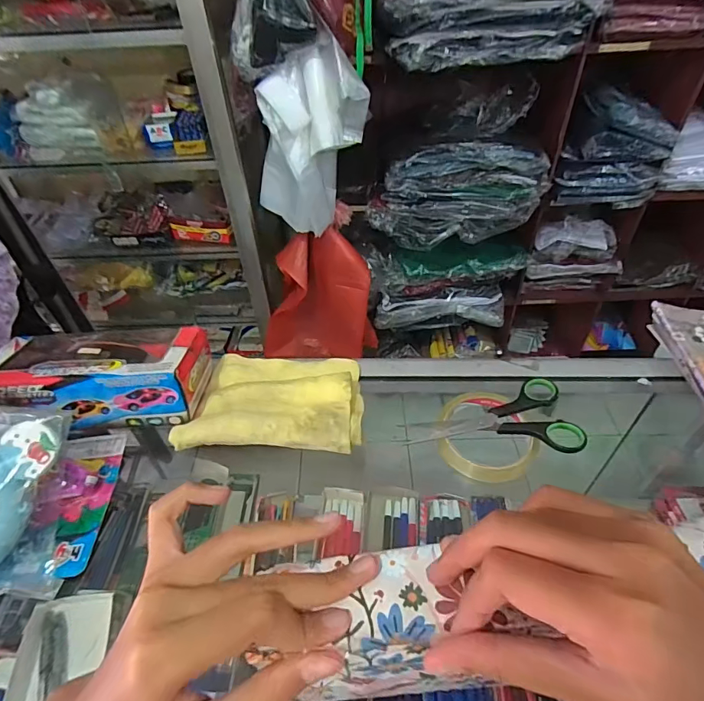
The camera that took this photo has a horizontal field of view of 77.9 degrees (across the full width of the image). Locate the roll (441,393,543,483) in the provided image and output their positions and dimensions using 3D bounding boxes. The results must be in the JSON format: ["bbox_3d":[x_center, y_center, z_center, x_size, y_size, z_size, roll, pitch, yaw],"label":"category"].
[{"bbox_3d":[0.127,0.081,0.413,0.085,0.032,0.085,-1,46,1],"label":"roll"}]

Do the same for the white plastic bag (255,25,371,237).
[{"bbox_3d":[-0.090,-0.412,0.882,0.193,0.373,0.109,36,54,6],"label":"white plastic bag"}]

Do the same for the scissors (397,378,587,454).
[{"bbox_3d":[0.131,0.058,0.413,0.156,0.016,0.075,4,46,6],"label":"scissors"}]

